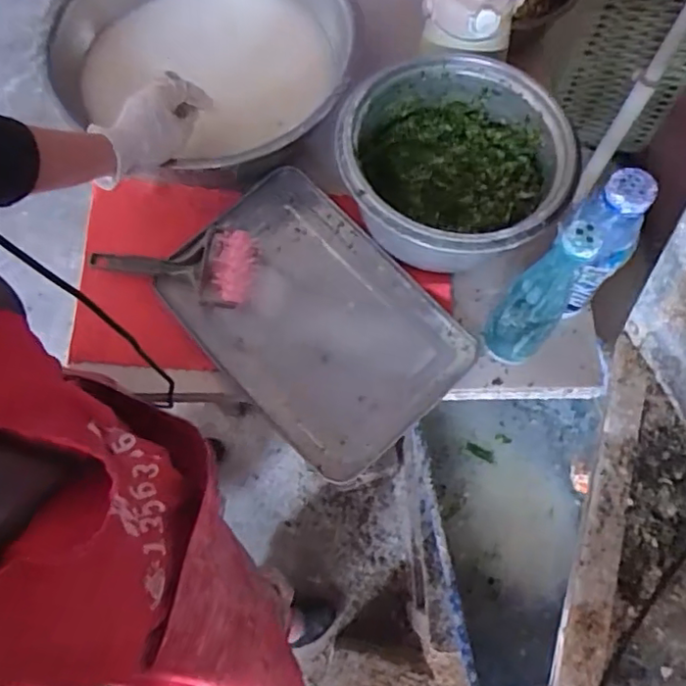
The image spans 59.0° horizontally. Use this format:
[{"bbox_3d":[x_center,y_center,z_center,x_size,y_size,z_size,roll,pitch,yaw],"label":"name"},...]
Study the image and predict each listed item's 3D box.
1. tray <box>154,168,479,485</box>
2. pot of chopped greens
[{"bbox_3d":[-0.040,-0.031,0.703,0.234,0.034,0.341,-43,74,-15],"label":"tray"},{"bbox_3d":[0.120,-0.193,0.691,0.242,0.106,0.243,0,68,0],"label":"pot of chopped greens"}]

